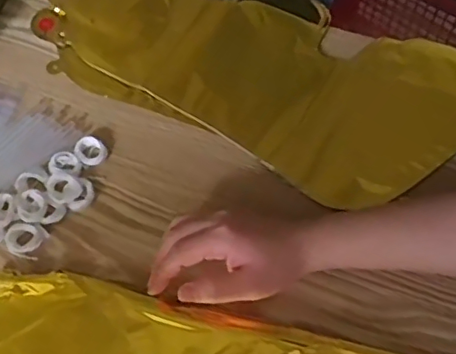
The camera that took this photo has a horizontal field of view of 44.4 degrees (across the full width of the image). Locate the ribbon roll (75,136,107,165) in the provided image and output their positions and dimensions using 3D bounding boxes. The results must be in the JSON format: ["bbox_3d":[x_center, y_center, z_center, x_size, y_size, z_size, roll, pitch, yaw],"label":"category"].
[{"bbox_3d":[-0.121,-0.024,0.493,0.025,0.007,0.026,0,66,1],"label":"ribbon roll"}]

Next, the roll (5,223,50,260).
[{"bbox_3d":[-0.167,0.051,0.461,0.032,0.007,0.028,22,68,10],"label":"roll"}]

